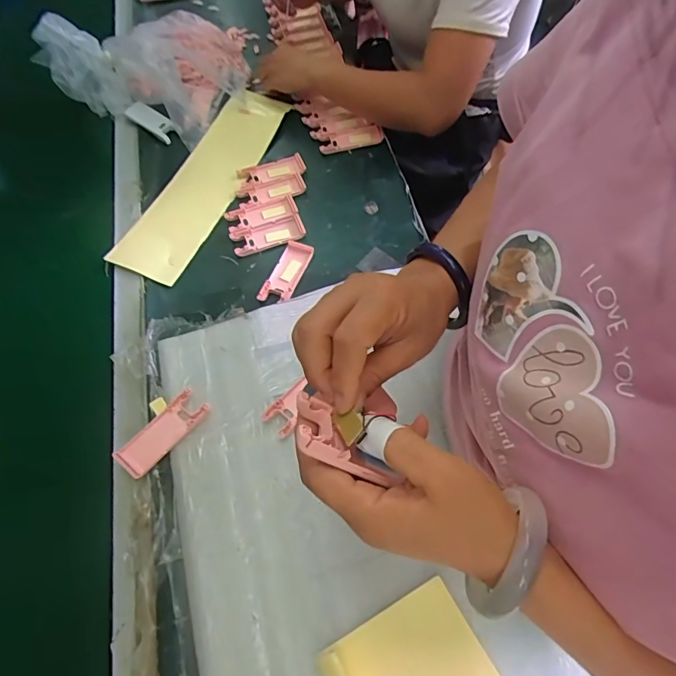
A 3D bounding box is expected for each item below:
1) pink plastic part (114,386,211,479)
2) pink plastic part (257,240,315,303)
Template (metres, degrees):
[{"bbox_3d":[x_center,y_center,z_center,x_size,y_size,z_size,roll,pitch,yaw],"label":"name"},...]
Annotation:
[{"bbox_3d":[-0.197,0.107,0.504,0.039,0.018,0.102,36,69,19],"label":"pink plastic part"},{"bbox_3d":[-0.071,-0.092,0.623,0.040,0.008,0.108,19,65,12],"label":"pink plastic part"}]

